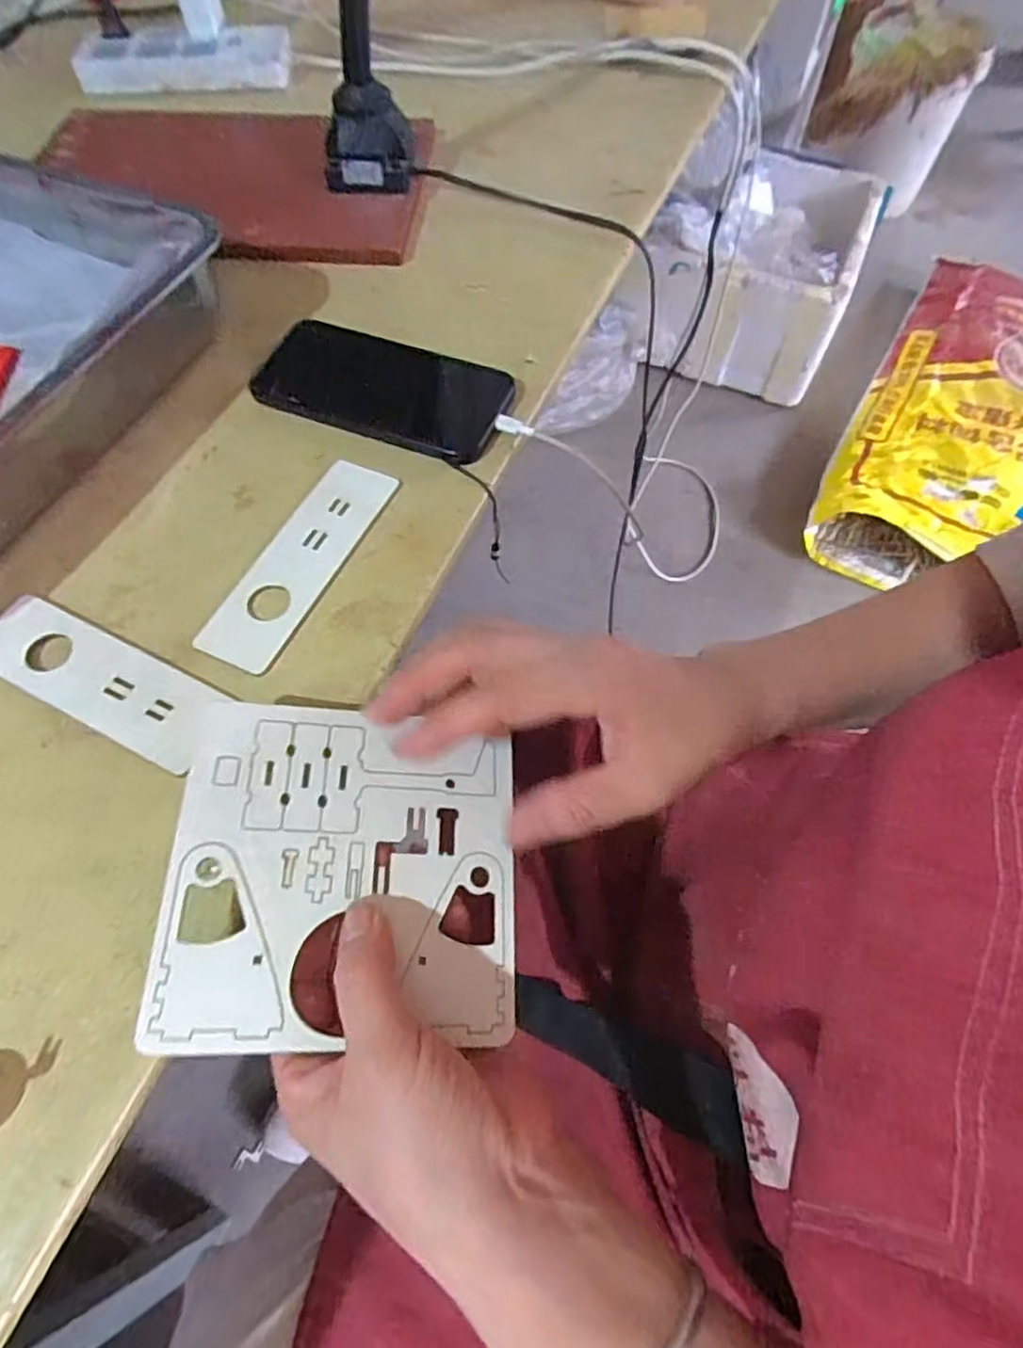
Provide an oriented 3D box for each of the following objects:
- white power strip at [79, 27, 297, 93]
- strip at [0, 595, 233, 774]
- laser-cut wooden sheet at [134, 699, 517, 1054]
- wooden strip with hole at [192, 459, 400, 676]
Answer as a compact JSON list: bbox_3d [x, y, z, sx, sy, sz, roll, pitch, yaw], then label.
[{"bbox_3d":[-0.312,-0.589,0.656,0.196,0.031,0.049,-6,62,-3],"label":"white power strip"},{"bbox_3d":[-0.212,0.001,0.350,0.143,0.004,0.046,24,65,13],"label":"strip"},{"bbox_3d":[-0.069,0.082,0.296,0.143,0.004,0.138,6,63,-13],"label":"laser-cut wooden sheet"},{"bbox_3d":[-0.120,-0.067,0.387,0.050,0.004,0.146,23,64,12],"label":"wooden strip with hole"}]

